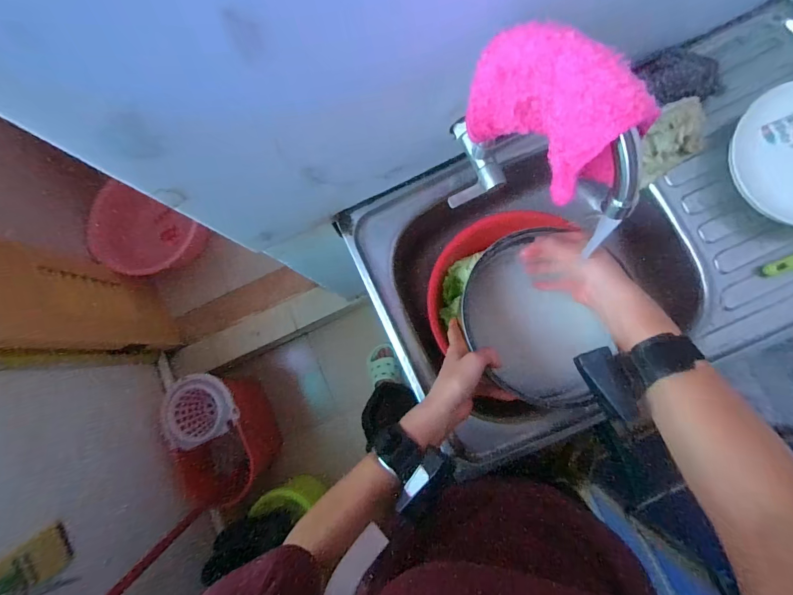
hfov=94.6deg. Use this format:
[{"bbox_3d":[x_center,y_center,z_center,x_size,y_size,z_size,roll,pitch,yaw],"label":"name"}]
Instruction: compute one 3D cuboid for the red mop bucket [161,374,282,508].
[{"bbox_3d":[-0.511,0.409,1.098,0.191,0.286,0.362,-15,82,3],"label":"red mop bucket"}]

